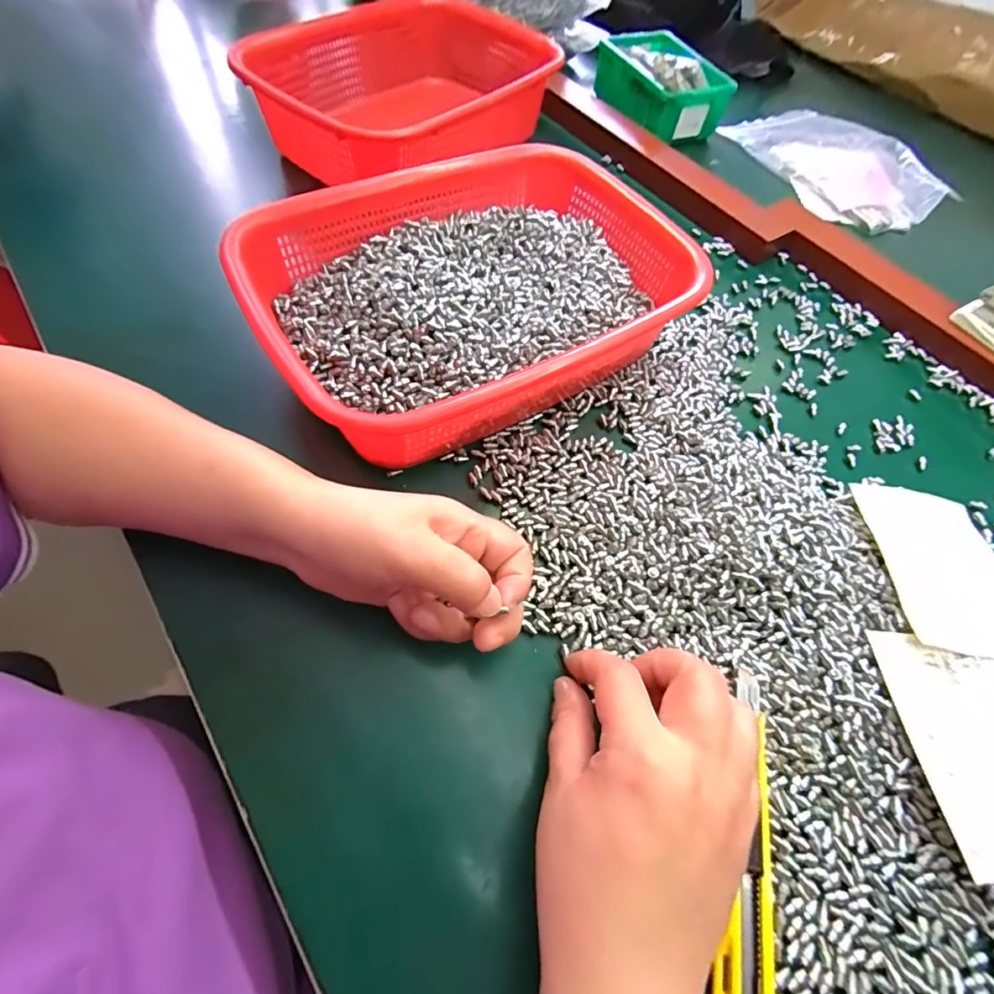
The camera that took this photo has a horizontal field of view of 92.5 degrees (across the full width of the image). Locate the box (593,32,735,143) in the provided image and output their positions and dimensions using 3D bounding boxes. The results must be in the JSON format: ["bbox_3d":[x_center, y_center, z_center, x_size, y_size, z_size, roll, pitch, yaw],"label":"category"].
[{"bbox_3d":[0.190,-0.490,0.558,0.109,0.043,0.154,-14,63,-12],"label":"box"}]

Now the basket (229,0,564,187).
[{"bbox_3d":[-0.079,-0.400,0.477,0.197,0.083,0.307,35,64,14],"label":"basket"}]

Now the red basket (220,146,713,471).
[{"bbox_3d":[-0.011,-0.142,0.337,0.275,0.074,0.209,-28,67,-18],"label":"red basket"}]

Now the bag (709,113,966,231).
[{"bbox_3d":[0.379,-0.381,0.538,0.149,0.026,0.230,-19,64,-14],"label":"bag"}]

